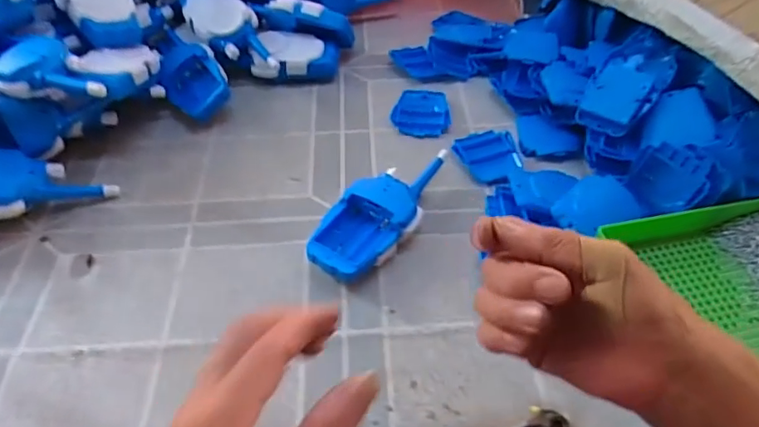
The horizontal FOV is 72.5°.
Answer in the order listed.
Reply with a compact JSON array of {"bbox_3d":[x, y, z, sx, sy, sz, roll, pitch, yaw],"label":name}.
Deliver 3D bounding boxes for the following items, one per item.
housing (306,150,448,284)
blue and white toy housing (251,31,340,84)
[{"bbox_3d":[0.005,-0.002,0.453,0.060,0.035,0.160,33,58,26],"label":"housing"},{"bbox_3d":[-0.095,-0.173,0.587,0.096,0.047,0.056,3,50,5],"label":"blue and white toy housing"}]

